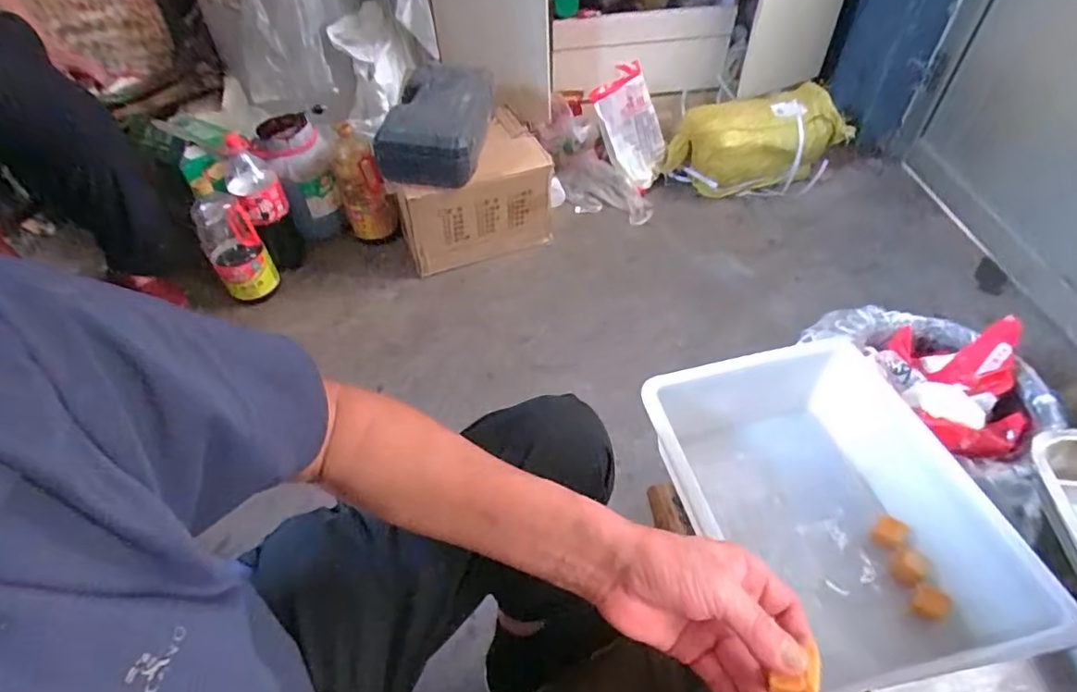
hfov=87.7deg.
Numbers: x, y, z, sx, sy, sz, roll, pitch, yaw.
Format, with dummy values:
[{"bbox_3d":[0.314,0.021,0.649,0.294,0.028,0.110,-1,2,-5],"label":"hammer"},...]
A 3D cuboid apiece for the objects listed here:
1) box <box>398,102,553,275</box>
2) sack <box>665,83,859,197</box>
[{"bbox_3d":[-0.155,-0.340,1.282,0.323,0.225,0.208,-18,51,-13],"label":"box"},{"bbox_3d":[0.555,-0.510,1.420,0.407,0.186,0.192,-22,52,-16],"label":"sack"}]

